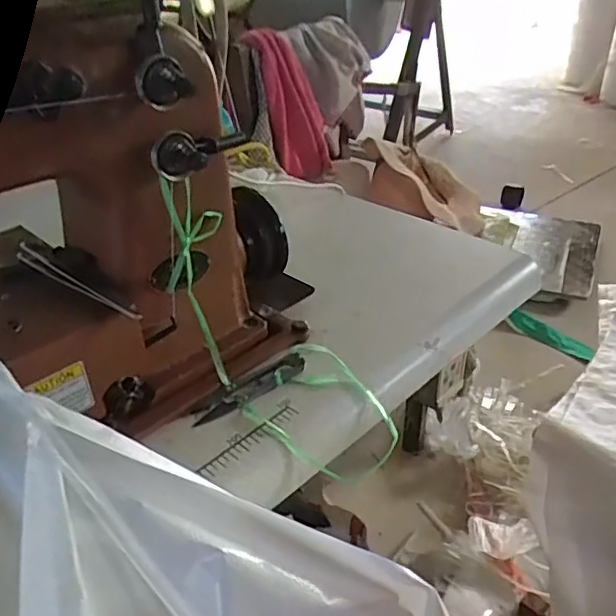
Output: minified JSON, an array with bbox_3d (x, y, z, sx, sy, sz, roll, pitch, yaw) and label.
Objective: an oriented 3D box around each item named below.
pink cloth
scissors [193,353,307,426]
[{"bbox_3d":[-0.039,-0.412,1.190,0.132,0.299,0.050,-27,15,-31],"label":"pink cloth"},{"bbox_3d":[-0.048,0.062,0.469,0.099,0.011,0.027,-27,41,-32],"label":"scissors"}]

